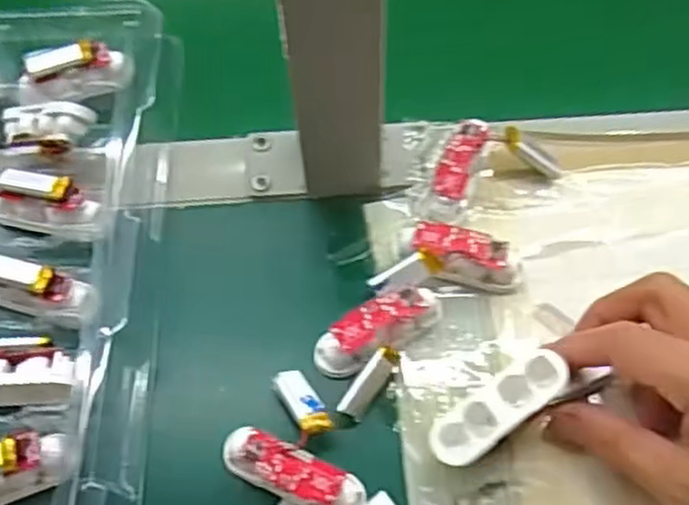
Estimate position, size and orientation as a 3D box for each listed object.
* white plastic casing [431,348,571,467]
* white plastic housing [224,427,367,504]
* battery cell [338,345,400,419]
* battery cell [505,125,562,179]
[{"bbox_3d":[0.064,0.065,0.314,0.062,0.007,0.021,-38,65,4],"label":"white plastic casing"},{"bbox_3d":[-0.021,0.093,0.315,0.061,0.020,0.019,24,63,13],"label":"white plastic housing"},{"bbox_3d":[0.011,0.056,0.330,0.009,0.013,0.035,36,89,19],"label":"battery cell"},{"bbox_3d":[0.096,-0.049,0.382,0.037,0.007,0.012,35,62,-17],"label":"battery cell"}]

